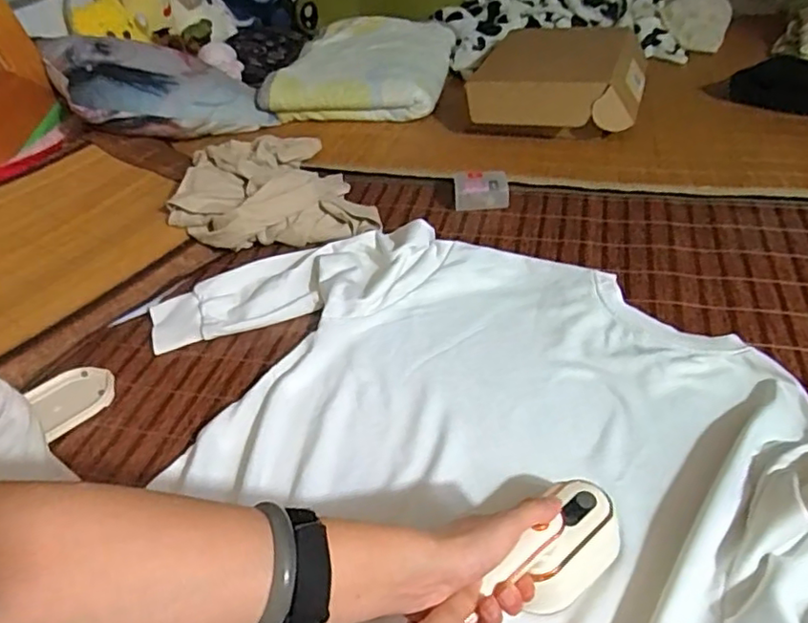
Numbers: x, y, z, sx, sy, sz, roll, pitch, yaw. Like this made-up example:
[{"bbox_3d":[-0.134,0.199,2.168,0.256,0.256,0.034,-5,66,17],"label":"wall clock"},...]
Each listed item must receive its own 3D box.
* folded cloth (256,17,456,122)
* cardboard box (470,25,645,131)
[{"bbox_3d":[-0.083,-0.529,1.322,0.349,0.085,0.397,2,41,10],"label":"folded cloth"},{"bbox_3d":[0.295,-0.450,1.152,0.293,0.078,0.344,9,43,19],"label":"cardboard box"}]

